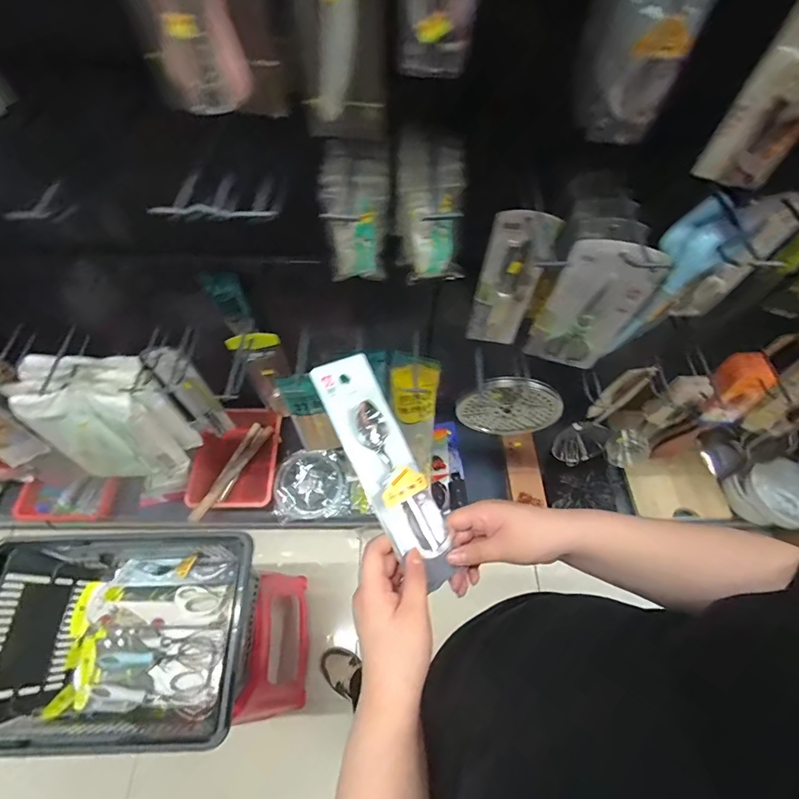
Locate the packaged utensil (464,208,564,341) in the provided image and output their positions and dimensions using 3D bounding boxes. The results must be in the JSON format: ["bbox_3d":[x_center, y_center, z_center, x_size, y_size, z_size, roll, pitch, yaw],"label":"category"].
[{"bbox_3d":[0.171,-0.181,0.667,0.090,0.260,0.028,13,61,5],"label":"packaged utensil"}]

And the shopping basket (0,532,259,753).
[{"bbox_3d":[-0.501,0.431,0.782,0.447,0.198,0.311,1,60,-1],"label":"shopping basket"}]

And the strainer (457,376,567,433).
[{"bbox_3d":[0.231,0.019,0.892,0.201,0.205,0.023,9,60,3],"label":"strainer"}]

